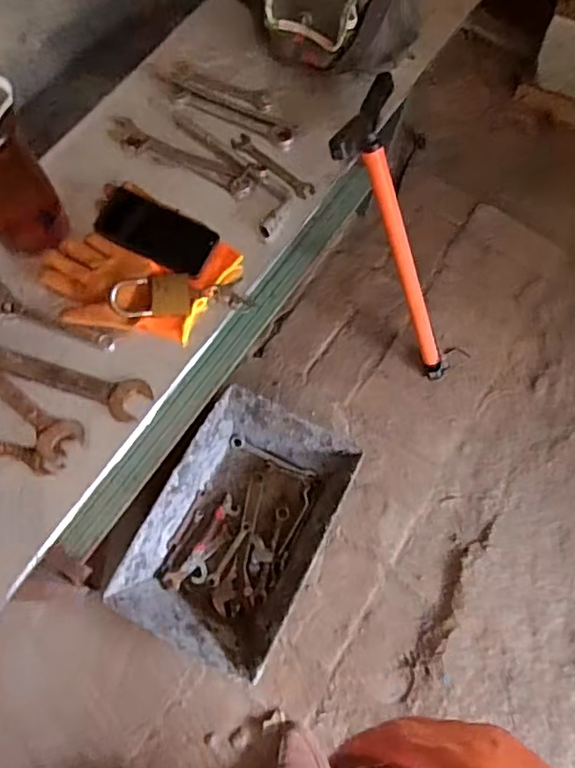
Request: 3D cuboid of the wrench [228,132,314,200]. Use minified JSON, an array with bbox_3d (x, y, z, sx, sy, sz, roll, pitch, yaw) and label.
[{"bbox_3d":[-0.026,-0.341,0.930,0.158,0.016,0.031,42,73,14],"label":"wrench"}]

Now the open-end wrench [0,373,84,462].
[{"bbox_3d":[-0.362,0.005,0.767,0.238,0.022,0.055,39,71,13],"label":"open-end wrench"}]

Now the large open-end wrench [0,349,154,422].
[{"bbox_3d":[-0.323,-0.018,0.780,0.287,0.021,0.053,18,68,5],"label":"large open-end wrench"}]

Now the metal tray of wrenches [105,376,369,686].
[{"bbox_3d":[-0.091,0.279,1.182,0.309,0.095,0.469,27,69,8],"label":"metal tray of wrenches"}]

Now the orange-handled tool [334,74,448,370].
[{"bbox_3d":[0.225,-0.229,1.132,0.049,0.667,0.199,24,66,38],"label":"orange-handled tool"}]

